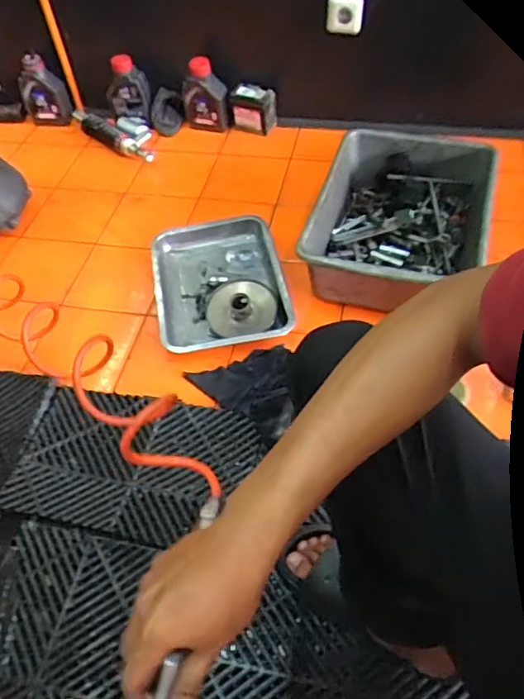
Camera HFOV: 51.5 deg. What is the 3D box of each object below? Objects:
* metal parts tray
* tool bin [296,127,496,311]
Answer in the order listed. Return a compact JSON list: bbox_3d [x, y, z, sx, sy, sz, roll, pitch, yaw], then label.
[{"bbox_3d":[-0.090,-0.137,1.139,0.260,0.054,0.341,-9,52,-3],"label":"metal parts tray"},{"bbox_3d":[0.296,-0.279,1.170,0.339,0.156,0.502,14,54,14],"label":"tool bin"}]

